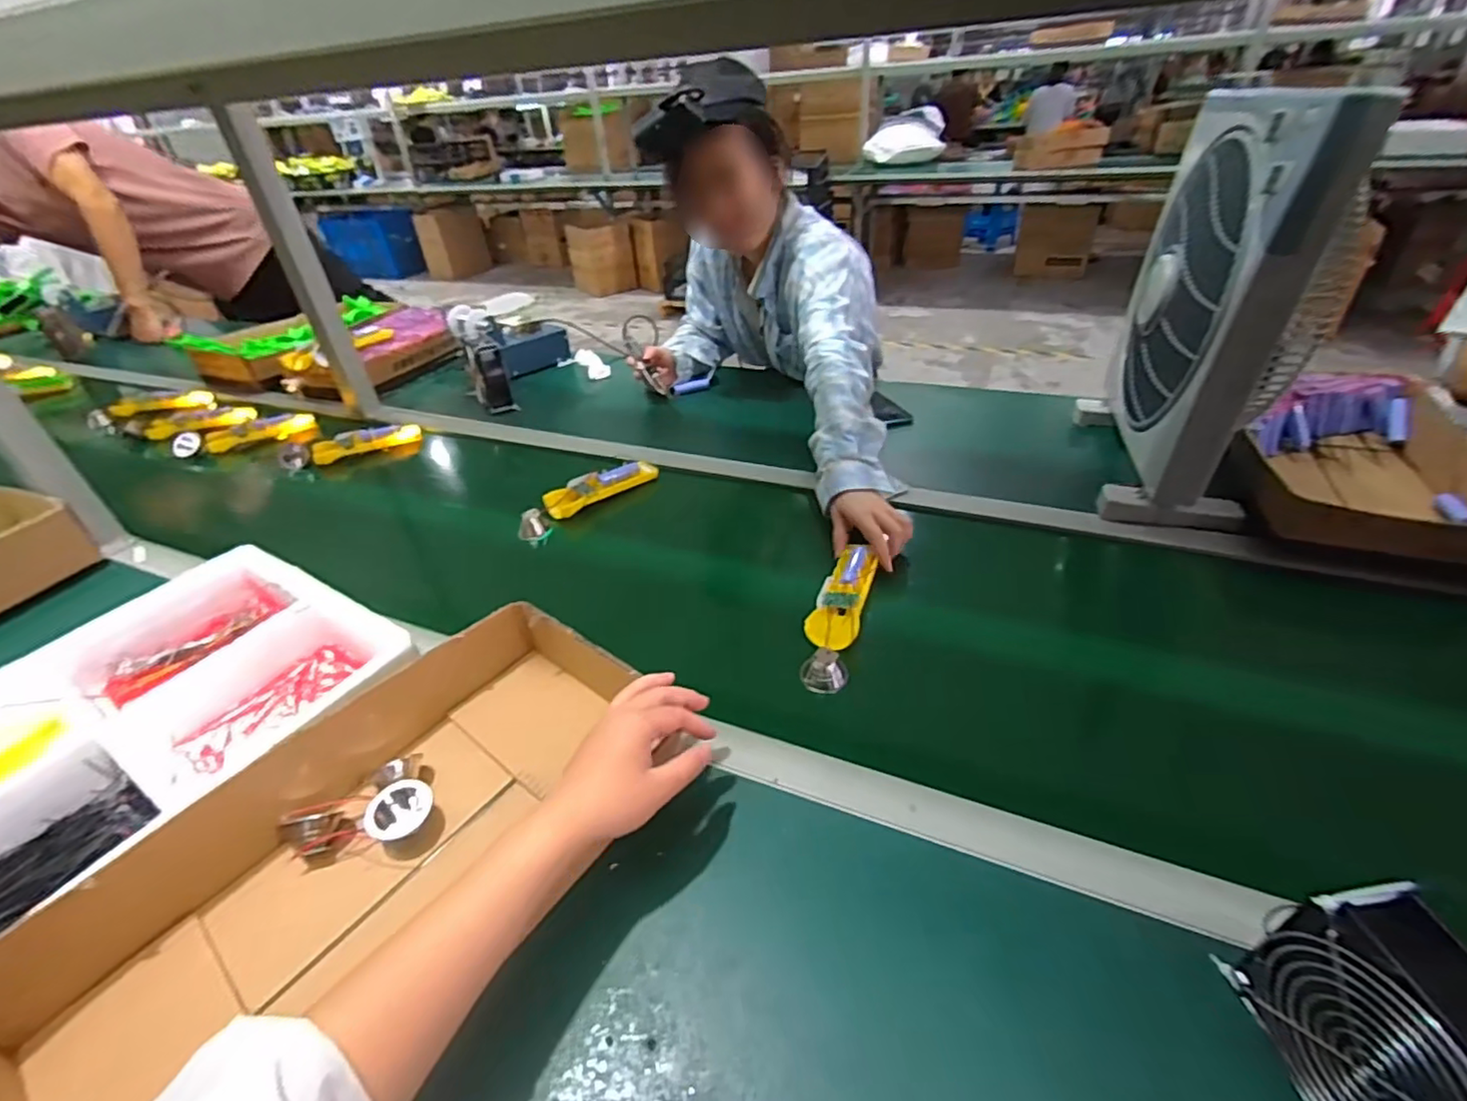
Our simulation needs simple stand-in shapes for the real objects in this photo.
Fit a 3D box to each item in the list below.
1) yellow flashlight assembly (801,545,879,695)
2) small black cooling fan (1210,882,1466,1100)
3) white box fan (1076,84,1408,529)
[{"bbox_3d":[0.113,0.065,0.661,0.051,0.042,0.186,9,39,17],"label":"yellow flashlight assembly"},{"bbox_3d":[0.320,0.247,0.298,0.043,0.128,0.137,-7,37,-5],"label":"small black cooling fan"},{"bbox_3d":[0.565,-0.282,0.745,0.142,0.408,0.332,8,39,16],"label":"white box fan"}]

